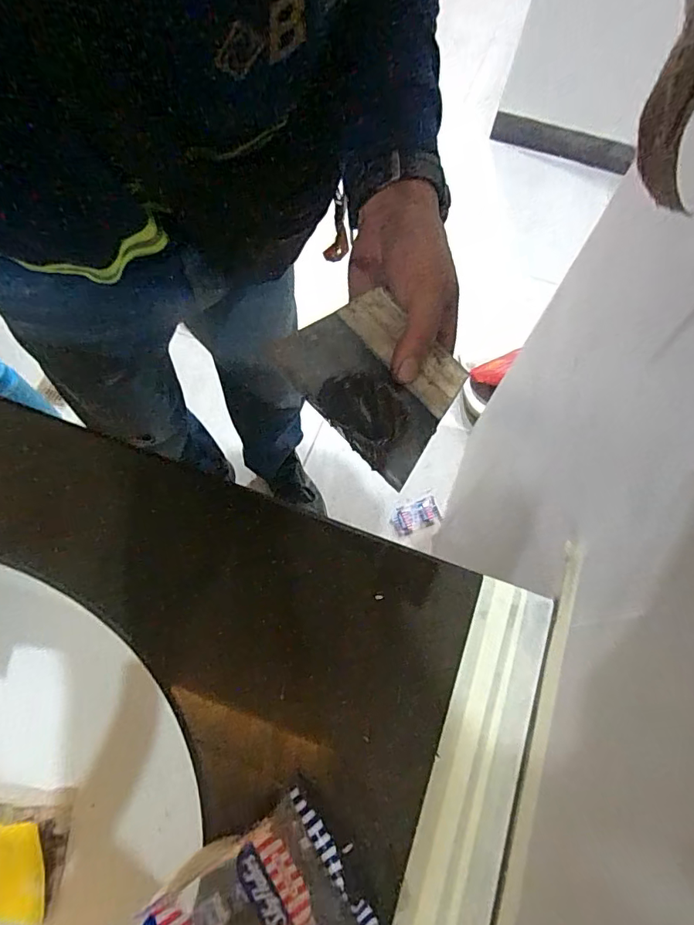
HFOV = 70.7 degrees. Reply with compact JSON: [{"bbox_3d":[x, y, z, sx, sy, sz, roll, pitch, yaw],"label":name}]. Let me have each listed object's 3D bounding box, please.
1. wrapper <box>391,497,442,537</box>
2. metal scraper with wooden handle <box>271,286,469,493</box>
[{"bbox_3d":[0.175,0.141,1.263,0.123,0.005,0.070,-19,72,1],"label":"wrapper"},{"bbox_3d":[0.017,-0.054,0.300,0.105,0.009,0.095,41,64,-3],"label":"metal scraper with wooden handle"}]

